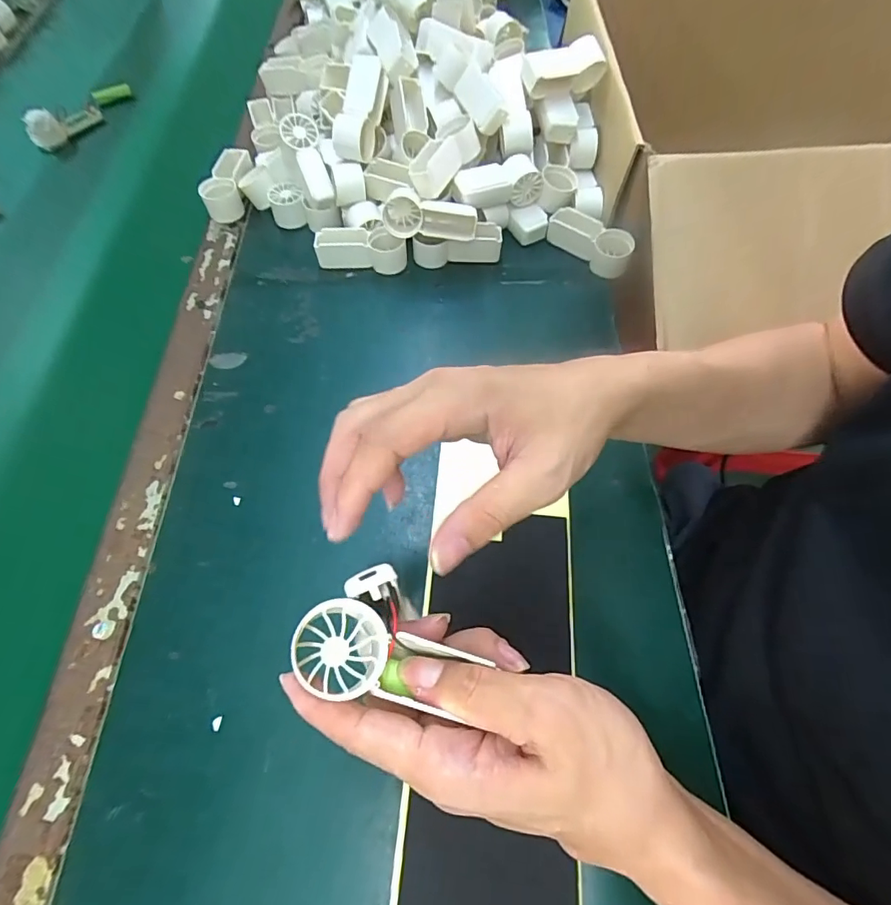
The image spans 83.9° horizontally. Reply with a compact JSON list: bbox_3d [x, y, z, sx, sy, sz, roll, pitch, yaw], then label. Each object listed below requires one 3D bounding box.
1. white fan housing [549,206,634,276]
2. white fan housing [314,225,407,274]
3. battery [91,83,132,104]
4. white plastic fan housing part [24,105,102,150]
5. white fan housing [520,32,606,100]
[{"bbox_3d":[0.149,-0.218,0.514,0.090,0.039,0.032,34,68,17],"label":"white fan housing"},{"bbox_3d":[-0.086,-0.209,0.513,0.092,0.036,0.031,4,62,2],"label":"white fan housing"},{"bbox_3d":[-0.475,-0.511,0.706,0.050,0.019,0.014,-35,67,-16],"label":"battery"},{"bbox_3d":[-0.504,-0.441,0.660,0.033,0.043,0.100,31,67,16],"label":"white plastic fan housing part"},{"bbox_3d":[0.119,-0.382,0.495,0.082,0.041,0.028,-17,63,-8],"label":"white fan housing"}]

